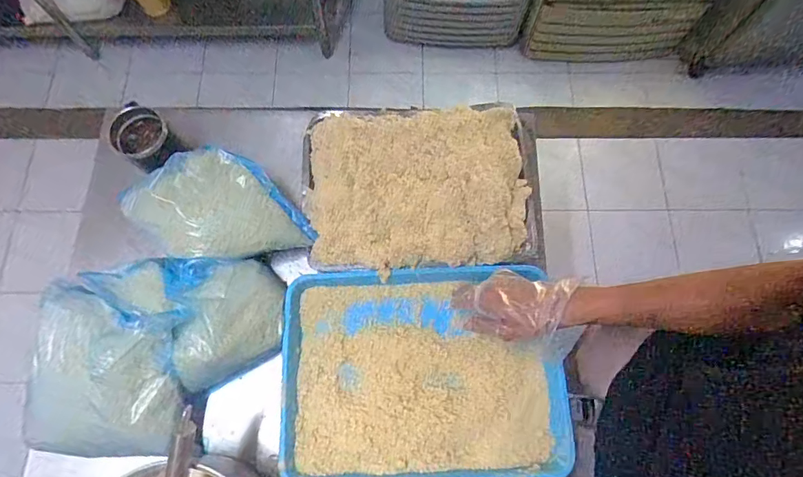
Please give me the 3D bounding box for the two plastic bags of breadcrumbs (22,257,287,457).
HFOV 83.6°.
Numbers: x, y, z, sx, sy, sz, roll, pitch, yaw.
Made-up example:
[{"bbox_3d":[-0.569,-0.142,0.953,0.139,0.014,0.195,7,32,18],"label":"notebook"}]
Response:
[{"bbox_3d":[-0.364,0.161,0.640,0.357,0.098,0.276,0,74,-1],"label":"two plastic bags of breadcrumbs"}]

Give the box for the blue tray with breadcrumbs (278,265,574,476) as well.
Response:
[{"bbox_3d":[0.032,0.197,0.678,0.408,0.045,0.300,-1,74,-1],"label":"blue tray with breadcrumbs"}]

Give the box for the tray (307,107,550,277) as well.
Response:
[{"bbox_3d":[0.028,-0.092,0.743,0.376,0.098,0.289,-4,74,-2],"label":"tray"}]

